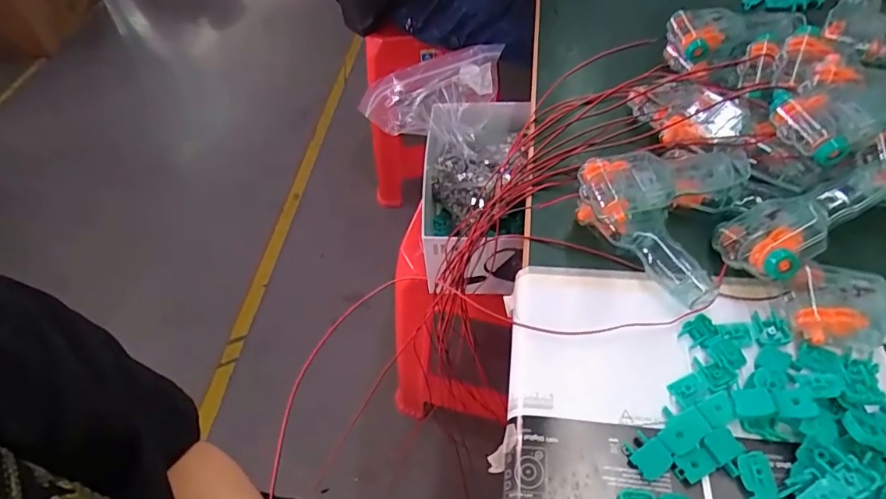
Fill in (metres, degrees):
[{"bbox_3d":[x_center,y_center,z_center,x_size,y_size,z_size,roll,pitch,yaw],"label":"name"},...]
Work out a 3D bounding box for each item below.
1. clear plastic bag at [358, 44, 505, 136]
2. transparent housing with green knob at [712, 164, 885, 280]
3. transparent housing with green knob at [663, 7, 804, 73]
[{"bbox_3d":[-0.008,-0.202,0.646,0.196,0.083,0.041,-20,54,-11],"label":"clear plastic bag"},{"bbox_3d":[0.265,-0.025,0.361,0.126,0.032,0.059,-29,57,2],"label":"transparent housing with green knob"},{"bbox_3d":[0.295,-0.219,0.506,0.134,0.038,0.058,-14,53,-7],"label":"transparent housing with green knob"}]

